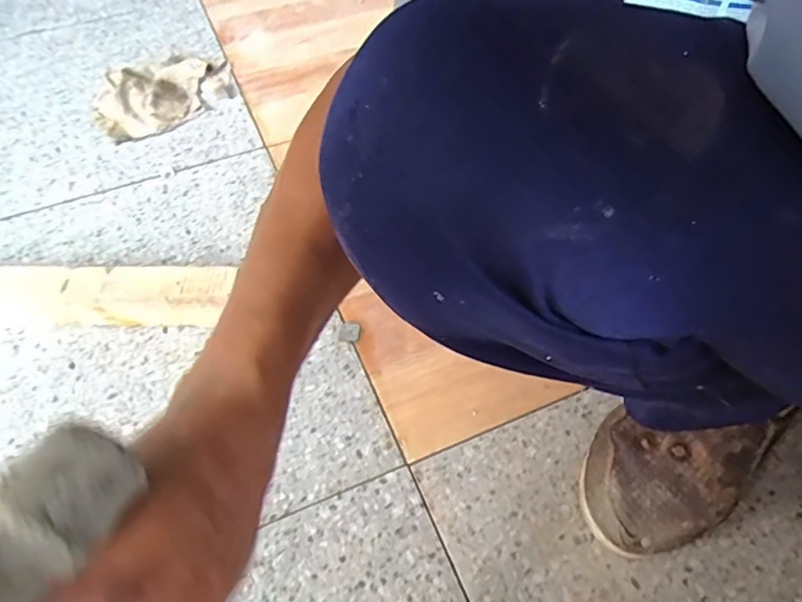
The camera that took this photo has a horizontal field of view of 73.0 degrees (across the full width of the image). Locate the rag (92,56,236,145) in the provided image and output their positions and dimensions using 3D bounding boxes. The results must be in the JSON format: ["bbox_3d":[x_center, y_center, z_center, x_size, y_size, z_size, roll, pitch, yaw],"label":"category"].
[{"bbox_3d":[-0.349,-0.316,0.804,0.215,0.046,0.128,-32,59,-19],"label":"rag"}]

